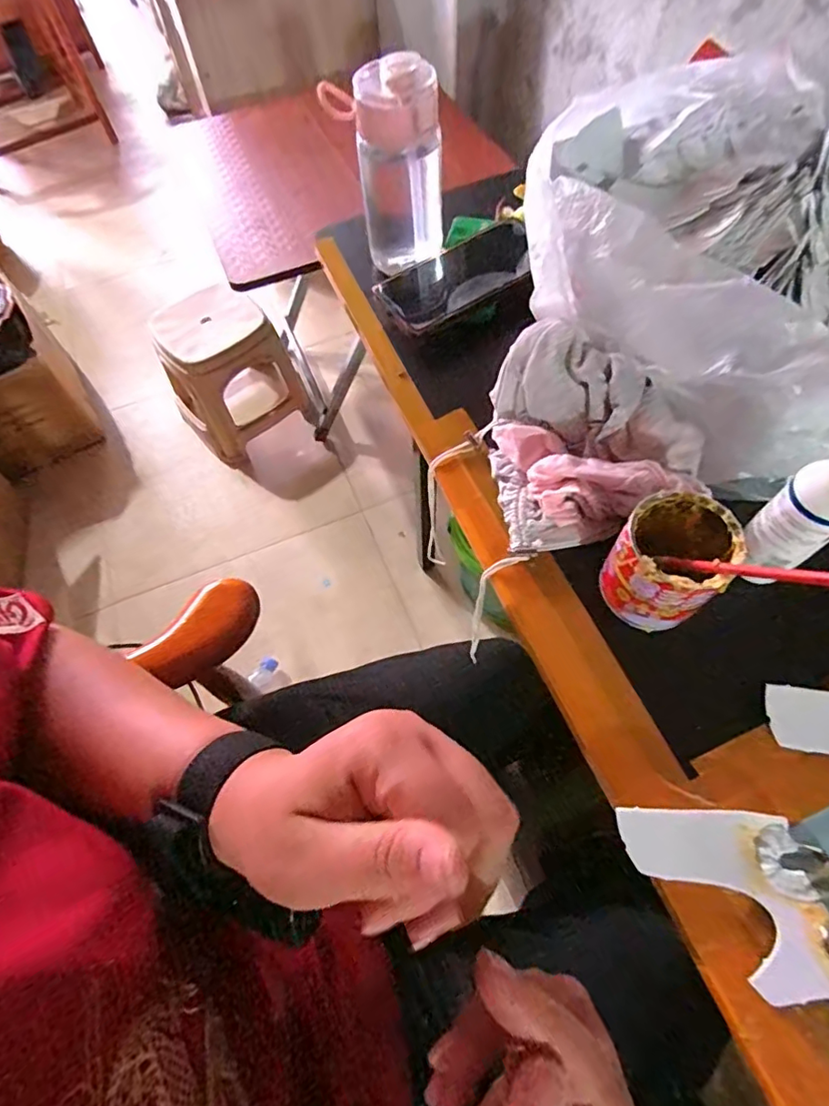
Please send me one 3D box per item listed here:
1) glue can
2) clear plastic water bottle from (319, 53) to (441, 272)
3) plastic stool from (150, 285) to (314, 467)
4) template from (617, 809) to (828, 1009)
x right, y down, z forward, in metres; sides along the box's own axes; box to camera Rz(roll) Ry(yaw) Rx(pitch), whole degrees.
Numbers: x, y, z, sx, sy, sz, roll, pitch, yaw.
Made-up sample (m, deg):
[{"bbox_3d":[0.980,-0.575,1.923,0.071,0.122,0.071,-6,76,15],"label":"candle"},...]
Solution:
[{"bbox_3d":[0.156,0.004,0.330,0.060,0.064,0.065,-1,62,3],"label":"glue can"},{"bbox_3d":[-0.023,-0.328,0.467,0.093,0.161,0.058,-5,62,1],"label":"clear plastic water bottle"},{"bbox_3d":[-0.457,-0.441,1.329,0.285,0.292,0.283,-32,65,-13],"label":"plastic stool"},{"bbox_3d":[0.208,0.206,0.264,0.072,0.009,0.214,-37,67,-15],"label":"template"}]

